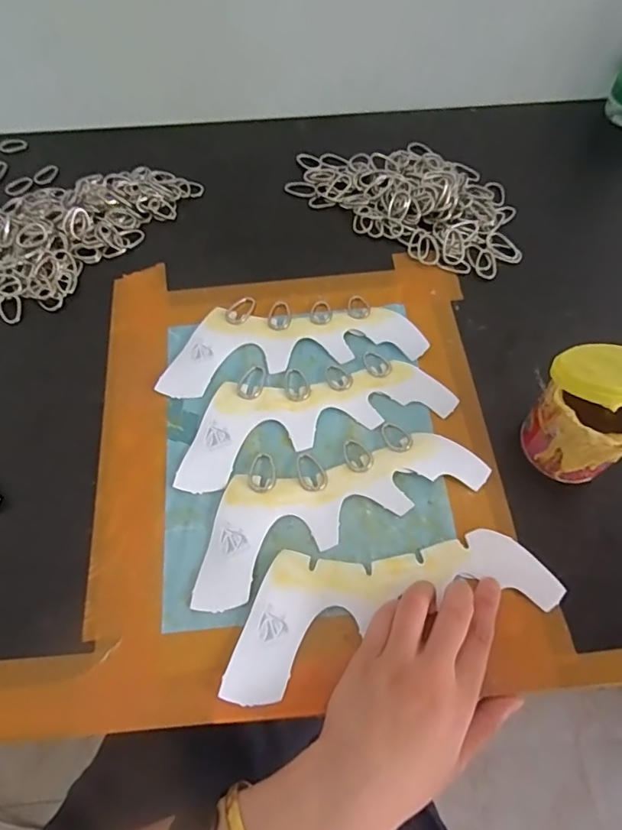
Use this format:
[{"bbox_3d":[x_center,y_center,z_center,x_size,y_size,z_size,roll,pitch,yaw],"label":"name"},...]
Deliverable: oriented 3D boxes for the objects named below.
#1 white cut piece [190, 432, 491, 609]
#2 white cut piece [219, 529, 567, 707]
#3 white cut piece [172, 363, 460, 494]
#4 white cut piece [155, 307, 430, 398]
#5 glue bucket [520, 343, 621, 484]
[{"bbox_3d":[0.016,0.060,0.364,0.215,0.009,0.075,-20,65,-9],"label":"white cut piece"},{"bbox_3d":[0.047,0.116,0.334,0.217,0.007,0.078,-15,65,-7],"label":"white cut piece"},{"bbox_3d":[0.000,-0.004,0.399,0.214,0.005,0.079,-15,65,-7],"label":"white cut piece"},{"bbox_3d":[-0.016,-0.063,0.431,0.215,0.007,0.079,-6,62,-3],"label":"white cut piece"},{"bbox_3d":[0.188,0.000,0.350,0.068,0.088,0.067,0,62,0],"label":"glue bucket"}]

